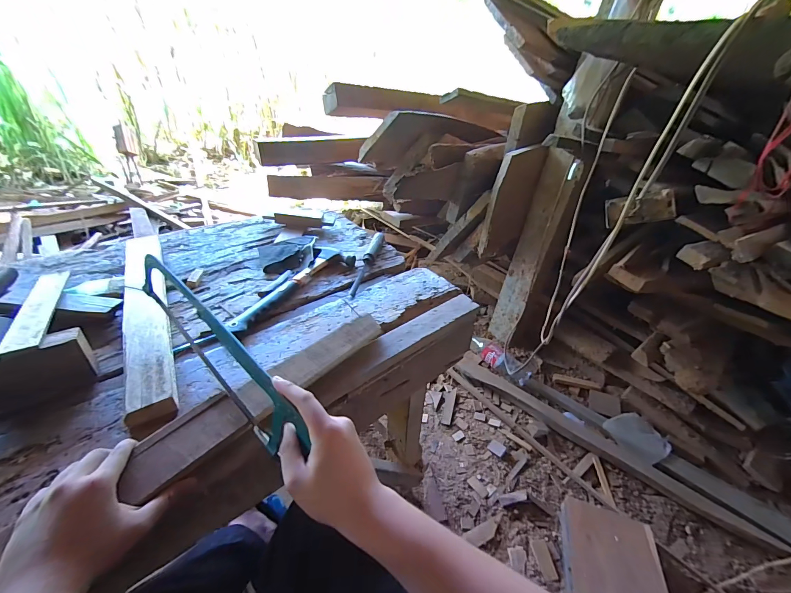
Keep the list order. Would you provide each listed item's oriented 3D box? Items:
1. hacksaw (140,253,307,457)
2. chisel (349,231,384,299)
[{"bbox_3d":[-0.245,0.071,0.447,0.391,0.140,0.027,32,43,28],"label":"hacksaw"},{"bbox_3d":[-0.065,-0.084,0.782,0.023,0.038,0.240,13,37,7],"label":"chisel"}]

